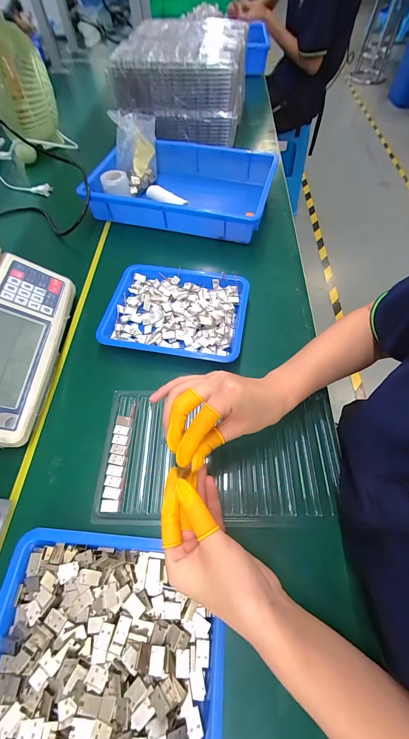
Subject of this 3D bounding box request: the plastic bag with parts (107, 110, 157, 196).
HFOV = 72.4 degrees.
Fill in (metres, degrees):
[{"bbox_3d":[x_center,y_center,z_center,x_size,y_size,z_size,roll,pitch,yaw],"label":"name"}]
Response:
[{"bbox_3d":[-0.151,-0.472,0.604,0.095,0.119,0.102,-3,61,-1],"label":"plastic bag with parts"}]

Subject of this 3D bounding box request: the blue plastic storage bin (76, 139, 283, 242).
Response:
[{"bbox_3d":[-0.052,-0.387,0.608,0.371,0.080,0.245,13,61,7],"label":"blue plastic storage bin"}]

